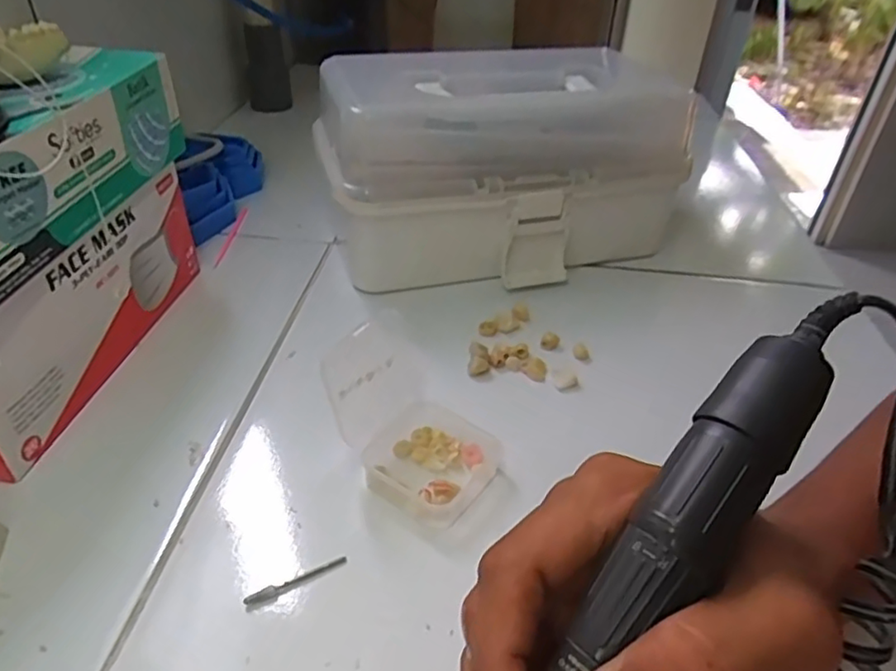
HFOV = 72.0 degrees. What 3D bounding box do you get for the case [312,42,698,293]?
[{"bbox_3d":[0.040,-0.127,0.465,0.261,0.134,0.130,-9,39,-14],"label":"case"}]

